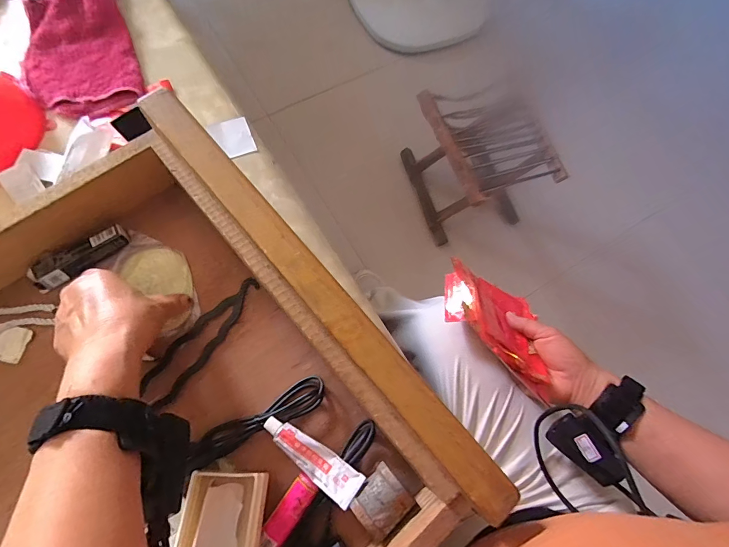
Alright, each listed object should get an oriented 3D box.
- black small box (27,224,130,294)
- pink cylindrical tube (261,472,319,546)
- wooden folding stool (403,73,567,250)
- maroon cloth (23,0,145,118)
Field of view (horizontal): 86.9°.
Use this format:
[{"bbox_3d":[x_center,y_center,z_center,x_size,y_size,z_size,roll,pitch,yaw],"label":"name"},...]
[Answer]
[{"bbox_3d":[-0.287,-0.016,0.390,0.093,0.021,0.025,-34,78,-15],"label":"black small box"},{"bbox_3d":[-0.067,0.209,0.333,0.021,0.020,0.070,35,72,6],"label":"pink cylindrical tube"},{"bbox_3d":[0.275,-0.288,0.973,0.252,0.315,0.299,-20,75,-11],"label":"wooden folding stool"},{"bbox_3d":[-0.364,-0.288,0.484,0.124,0.027,0.206,-20,75,-11],"label":"maroon cloth"}]

